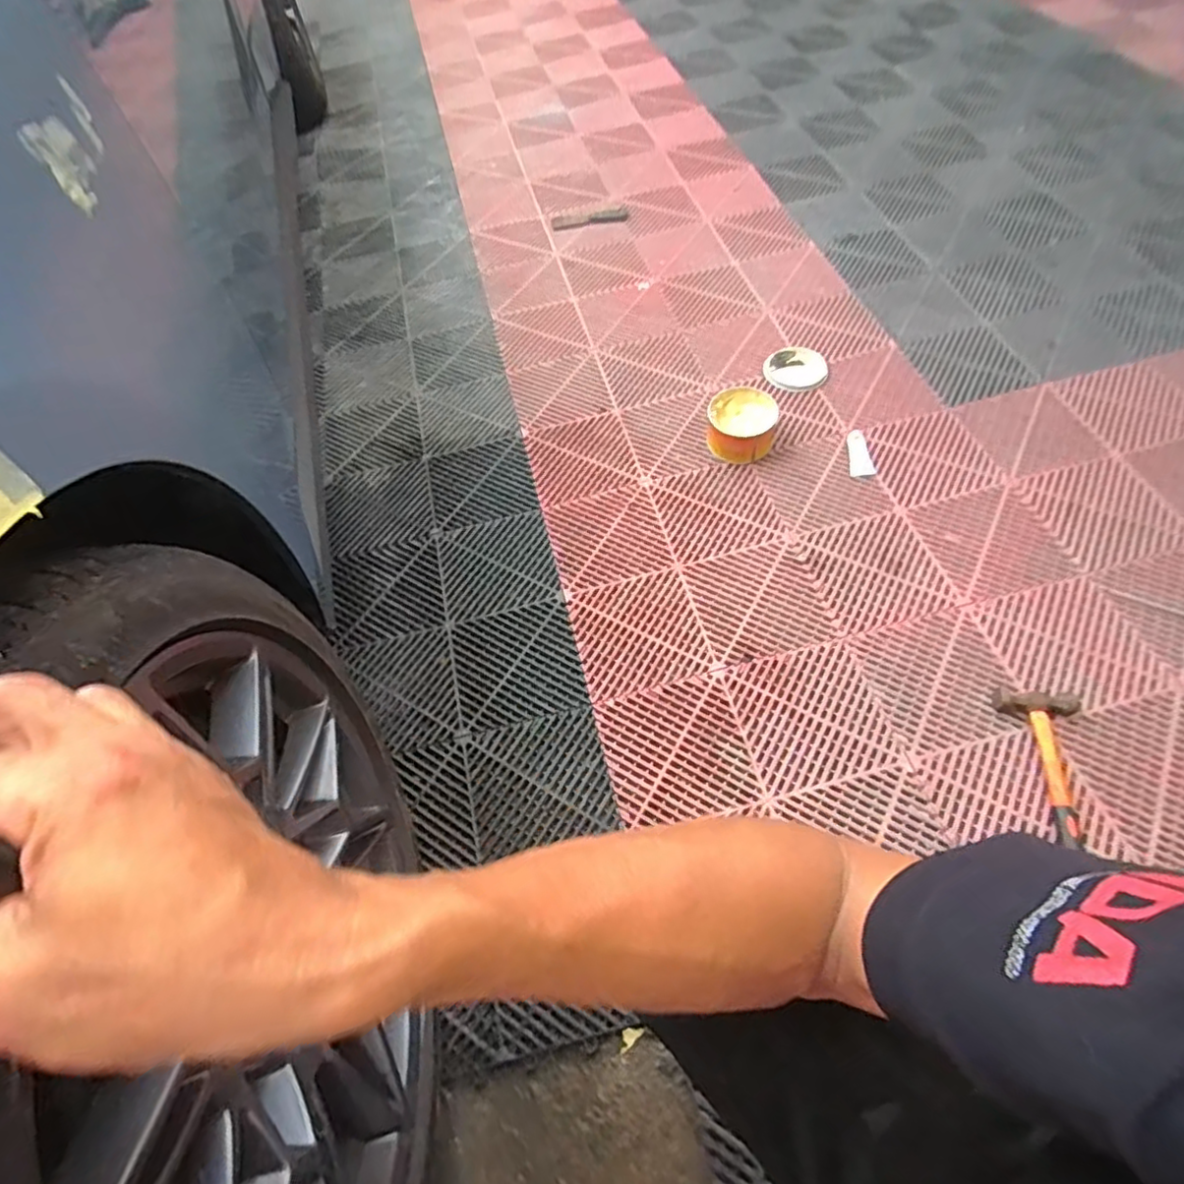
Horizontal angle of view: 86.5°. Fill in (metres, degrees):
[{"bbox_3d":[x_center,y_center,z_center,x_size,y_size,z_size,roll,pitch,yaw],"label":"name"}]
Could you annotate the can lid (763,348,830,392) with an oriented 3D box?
[{"bbox_3d":[0.413,-0.454,1.278,0.108,0.014,0.127,-27,60,1],"label":"can lid"}]

